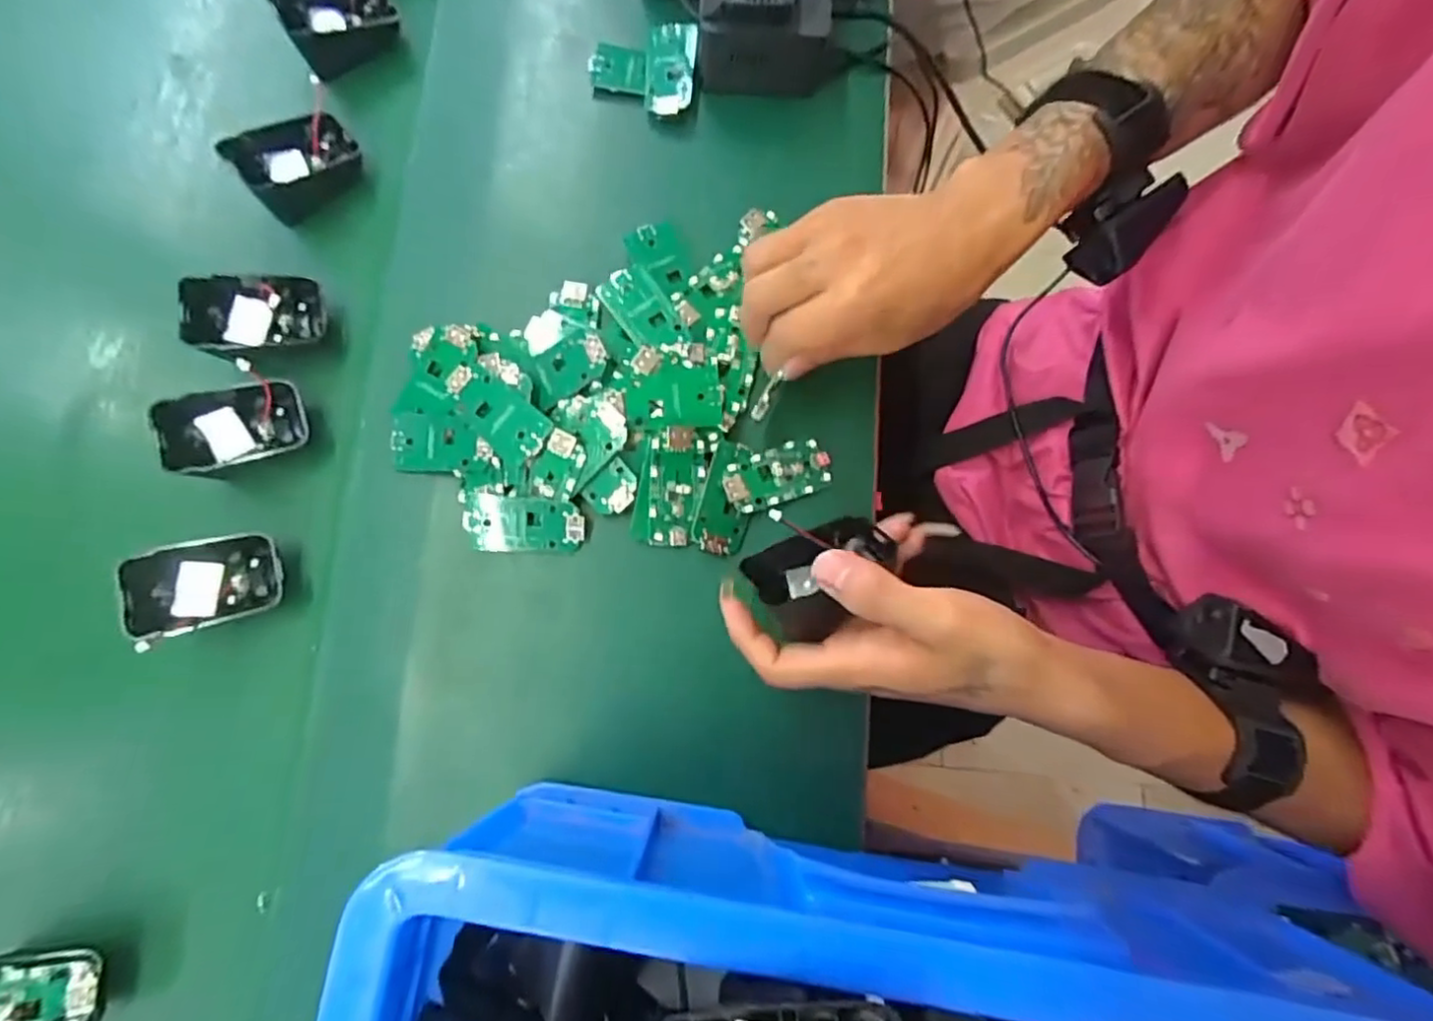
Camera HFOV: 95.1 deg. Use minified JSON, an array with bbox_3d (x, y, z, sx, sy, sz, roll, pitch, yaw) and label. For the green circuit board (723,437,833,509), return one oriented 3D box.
[{"bbox_3d":[0.034,-0.020,0.373,0.063,0.004,0.030,-18,80,-15],"label":"green circuit board"}]

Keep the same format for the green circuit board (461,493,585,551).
[{"bbox_3d":[-0.105,0.007,0.360,0.063,0.005,0.030,1,98,-3],"label":"green circuit board"}]

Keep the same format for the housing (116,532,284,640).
[{"bbox_3d":[-0.267,0.038,0.341,0.068,0.014,0.044,-13,83,-29],"label":"housing"}]

